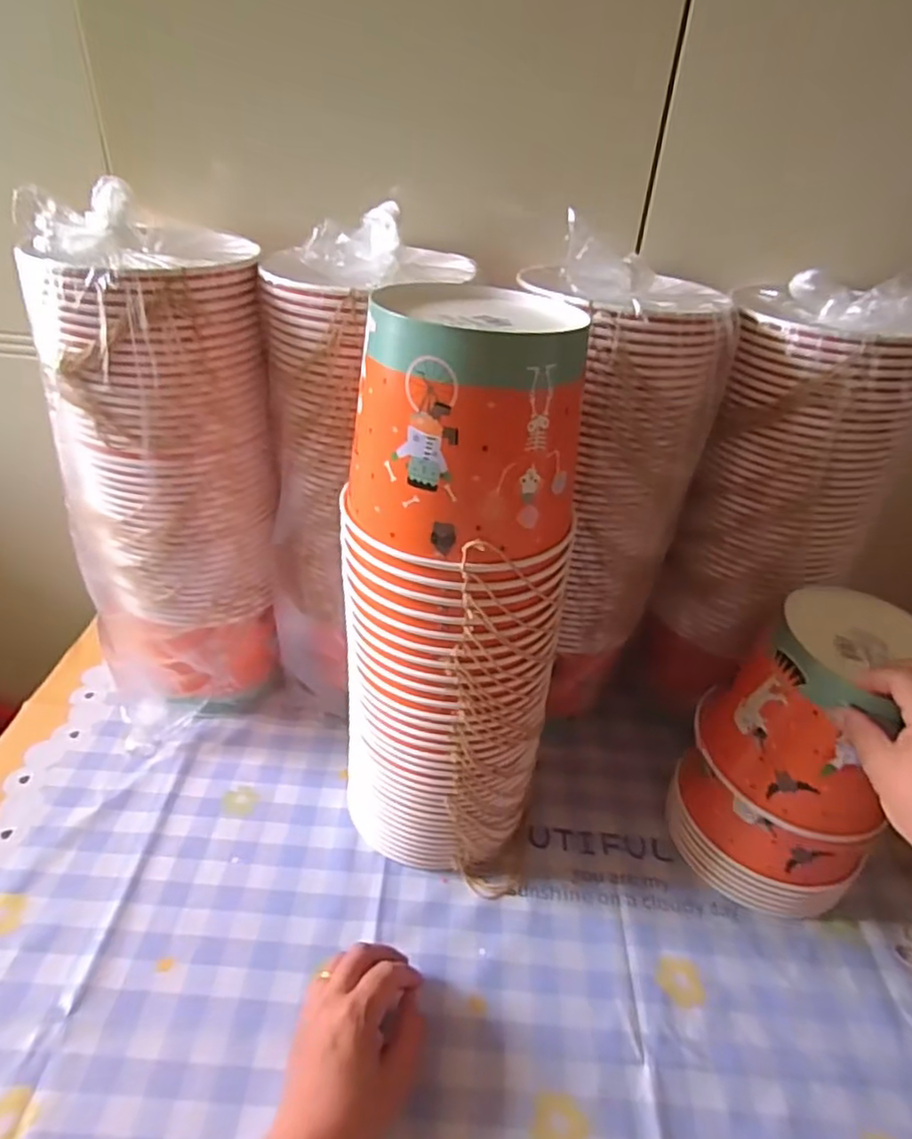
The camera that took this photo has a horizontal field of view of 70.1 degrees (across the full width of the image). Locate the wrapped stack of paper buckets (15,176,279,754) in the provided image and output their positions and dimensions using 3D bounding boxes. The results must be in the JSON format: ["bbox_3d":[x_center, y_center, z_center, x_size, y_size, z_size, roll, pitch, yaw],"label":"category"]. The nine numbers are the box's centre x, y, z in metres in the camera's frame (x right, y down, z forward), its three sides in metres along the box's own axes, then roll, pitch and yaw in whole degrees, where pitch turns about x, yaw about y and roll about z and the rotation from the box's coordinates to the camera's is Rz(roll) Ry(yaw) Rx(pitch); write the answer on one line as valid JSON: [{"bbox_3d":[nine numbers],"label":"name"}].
[{"bbox_3d":[-0.252,-0.046,0.580,0.162,0.453,0.135,-18,41,-32],"label":"wrapped stack of paper buckets"}]

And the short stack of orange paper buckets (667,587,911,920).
[{"bbox_3d":[0.296,0.159,0.557,0.152,0.240,0.146,-19,39,-36],"label":"short stack of orange paper buckets"}]

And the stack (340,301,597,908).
[{"bbox_3d":[-0.001,0.044,0.481,0.157,0.452,0.118,17,35,16],"label":"stack"}]

